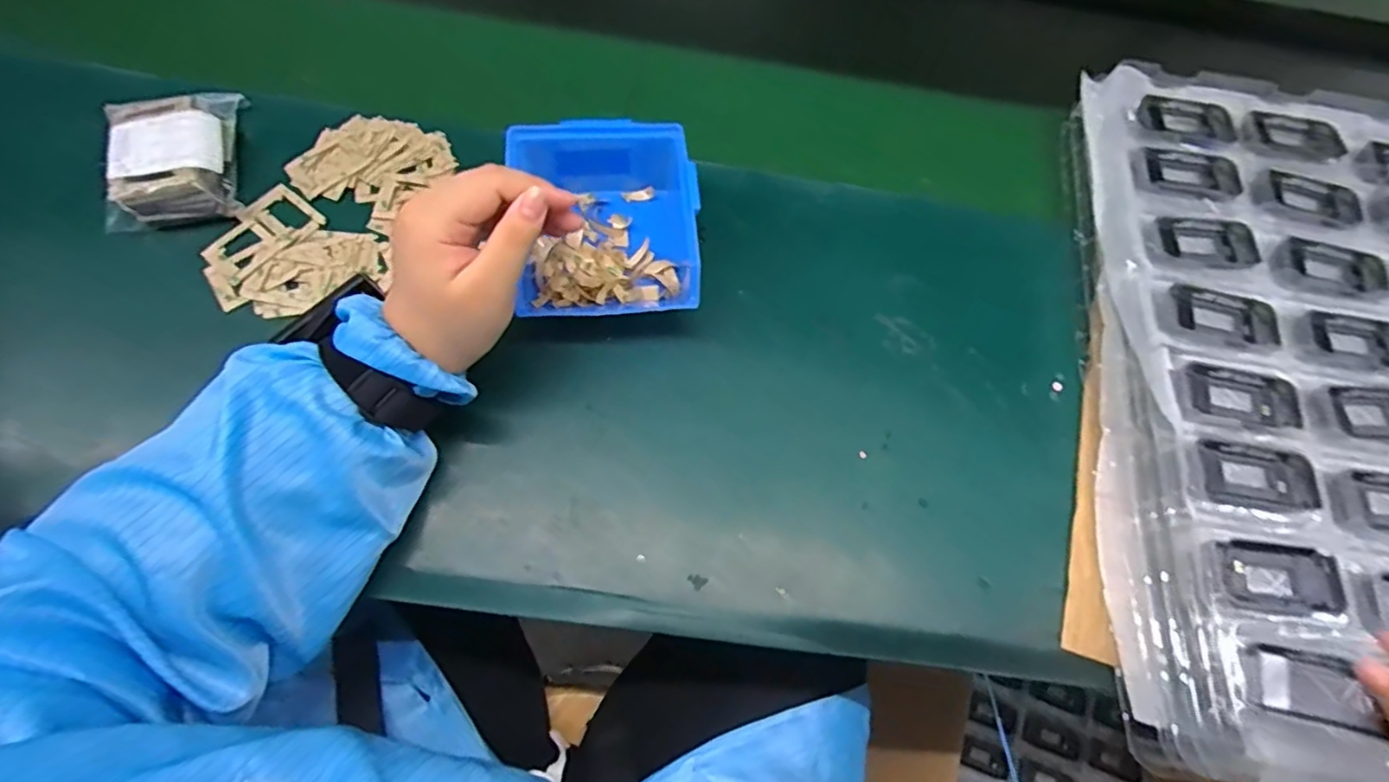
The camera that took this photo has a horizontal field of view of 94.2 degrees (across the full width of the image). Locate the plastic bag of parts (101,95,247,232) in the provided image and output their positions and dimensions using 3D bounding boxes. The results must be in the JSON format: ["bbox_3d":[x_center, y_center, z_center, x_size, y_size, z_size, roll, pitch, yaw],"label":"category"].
[{"bbox_3d":[-0.376,-0.171,0.465,0.079,0.032,0.108,-8,66,-10],"label":"plastic bag of parts"}]

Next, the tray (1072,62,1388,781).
[{"bbox_3d":[0.439,-0.010,0.437,0.325,0.054,0.493,6,69,0],"label":"tray"}]

